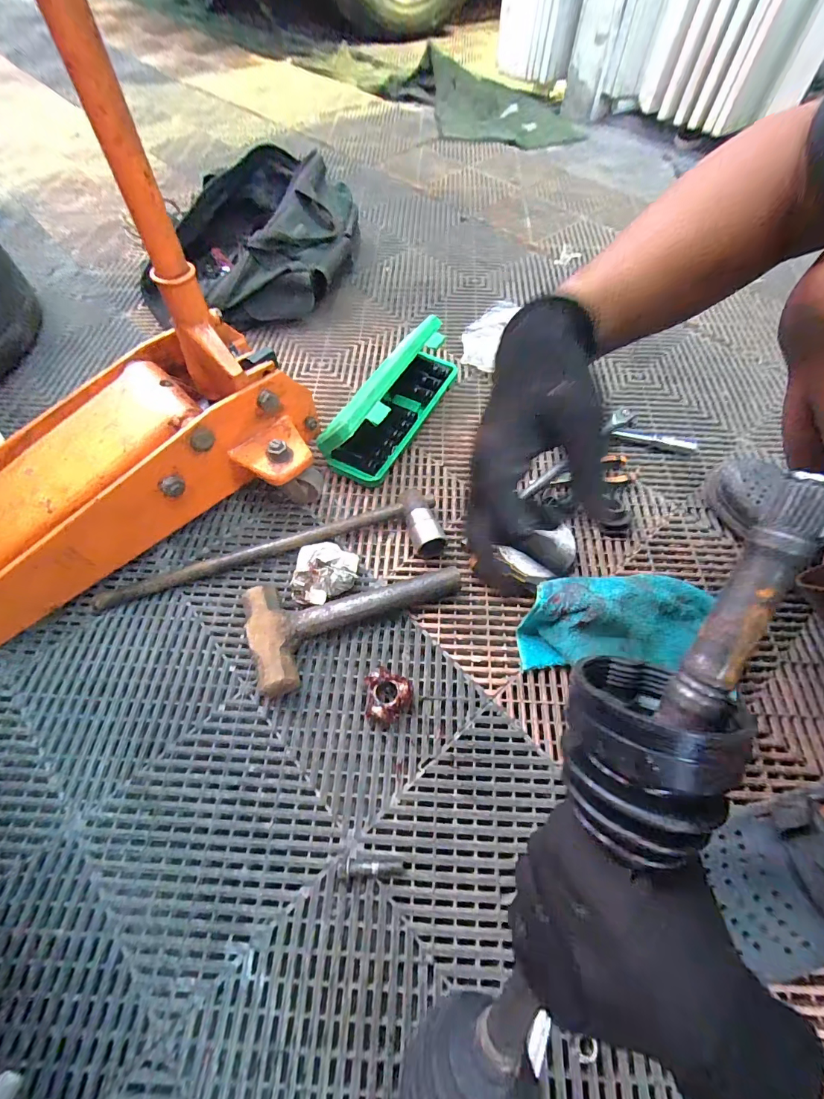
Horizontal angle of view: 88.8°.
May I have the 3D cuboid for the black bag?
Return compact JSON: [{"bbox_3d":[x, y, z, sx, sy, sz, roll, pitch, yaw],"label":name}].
[{"bbox_3d":[-0.301,-0.612,0.839,0.342,0.151,0.400,6,60,3],"label":"black bag"}]

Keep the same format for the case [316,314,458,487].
[{"bbox_3d":[-0.023,-0.237,0.653,0.090,0.108,0.287,26,63,14],"label":"case"}]

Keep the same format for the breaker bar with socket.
[{"bbox_3d":[-0.187,0.002,0.564,0.458,0.047,0.096,-11,61,-7],"label":"breaker bar with socket"}]

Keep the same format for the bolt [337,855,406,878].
[{"bbox_3d":[-0.039,0.304,0.402,0.063,0.015,0.014,0,60,0],"label":"bolt"}]

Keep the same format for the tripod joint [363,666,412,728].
[{"bbox_3d":[-0.030,0.167,0.473,0.053,0.035,0.054,0,60,0],"label":"tripod joint"}]

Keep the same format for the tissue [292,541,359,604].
[{"bbox_3d":[-0.111,0.023,0.533,0.078,0.070,0.092,-3,60,-2],"label":"tissue"}]

